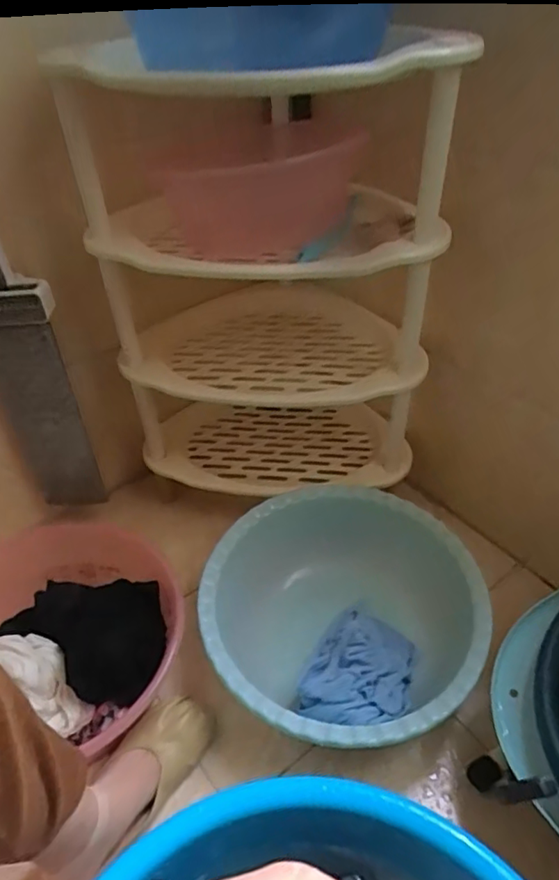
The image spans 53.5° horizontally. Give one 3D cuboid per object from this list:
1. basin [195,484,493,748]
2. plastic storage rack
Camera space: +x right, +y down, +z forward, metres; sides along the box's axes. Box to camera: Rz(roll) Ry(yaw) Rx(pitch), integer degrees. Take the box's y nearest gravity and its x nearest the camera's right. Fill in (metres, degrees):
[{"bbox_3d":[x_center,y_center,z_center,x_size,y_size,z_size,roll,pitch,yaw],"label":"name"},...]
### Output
[{"bbox_3d":[0.086,0.248,0.782,0.363,0.137,0.372,-1,40,1],"label":"basin"},{"bbox_3d":[-0.023,-0.212,0.840,0.425,0.609,0.305,-5,40,-3],"label":"plastic storage rack"}]

